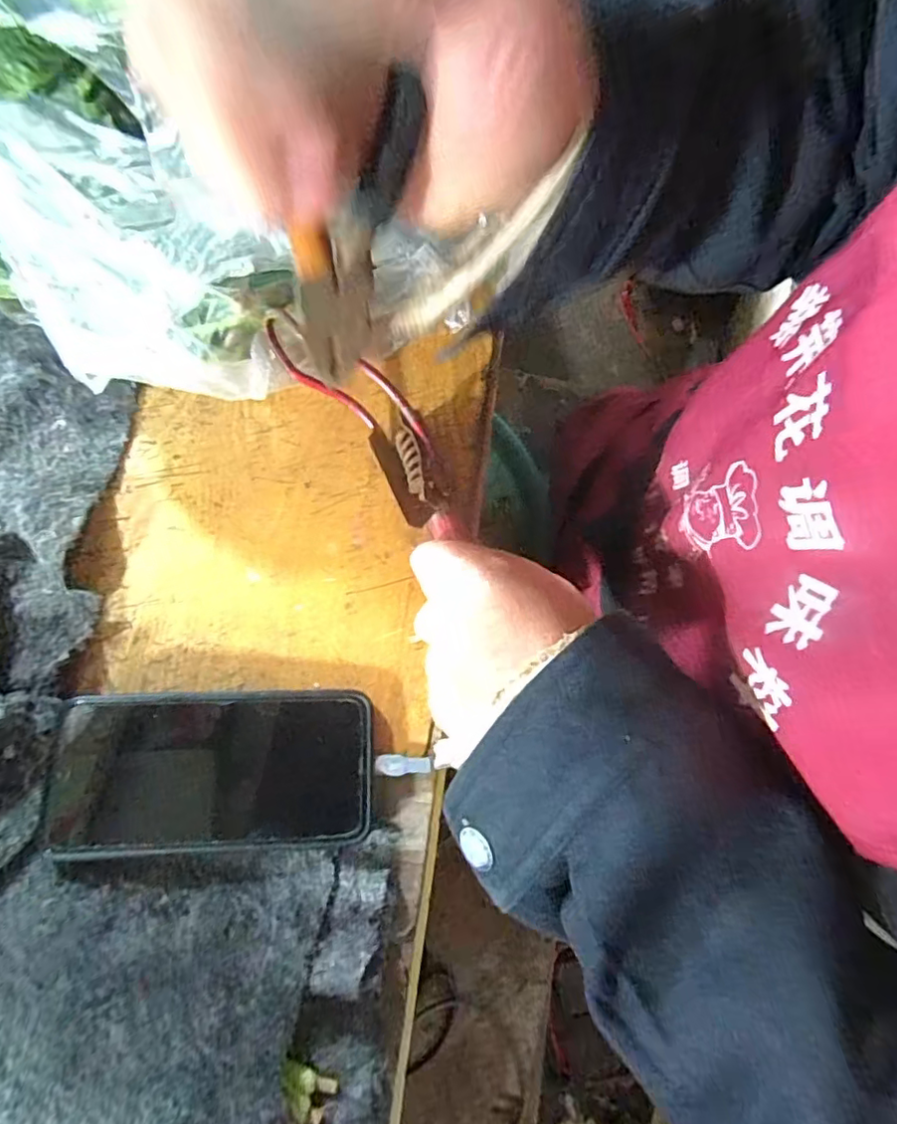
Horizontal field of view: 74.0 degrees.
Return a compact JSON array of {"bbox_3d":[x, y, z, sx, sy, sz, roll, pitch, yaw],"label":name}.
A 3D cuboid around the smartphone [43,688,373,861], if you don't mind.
[{"bbox_3d":[-0.118,0.104,0.300,0.153,0.006,0.075,-1,73,-6],"label":"smartphone"}]

